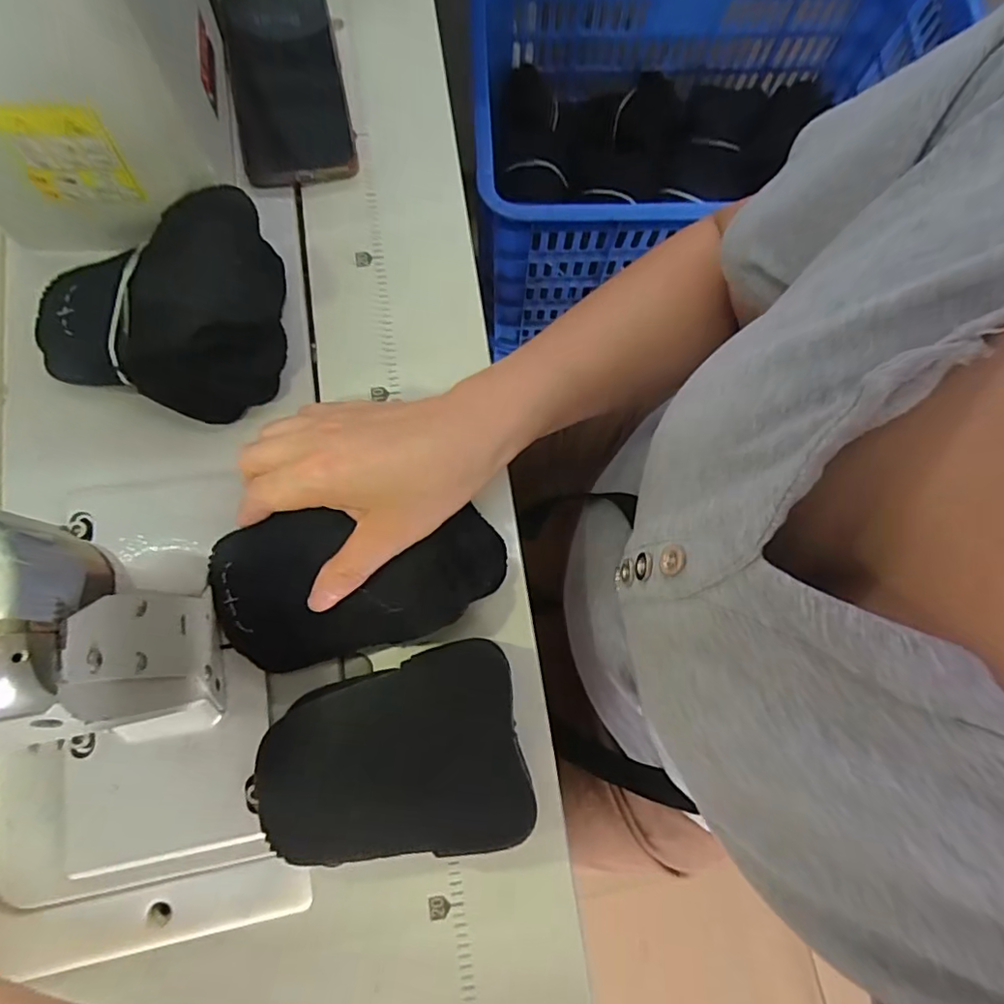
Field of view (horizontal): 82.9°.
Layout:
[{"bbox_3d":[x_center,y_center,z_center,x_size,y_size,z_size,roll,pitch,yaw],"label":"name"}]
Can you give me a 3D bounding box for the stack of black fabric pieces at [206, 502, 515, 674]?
[{"bbox_3d":[-0.075,0.043,0.308,0.157,0.041,0.075,-6,77,-9],"label":"stack of black fabric pieces"}]

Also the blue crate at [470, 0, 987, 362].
[{"bbox_3d":[0.279,-0.479,0.773,0.623,0.276,0.418,-1,77,-2],"label":"blue crate"}]

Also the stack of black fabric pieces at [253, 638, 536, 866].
[{"bbox_3d":[-0.054,0.133,0.298,0.131,0.035,0.100,-9,77,-4],"label":"stack of black fabric pieces"}]

